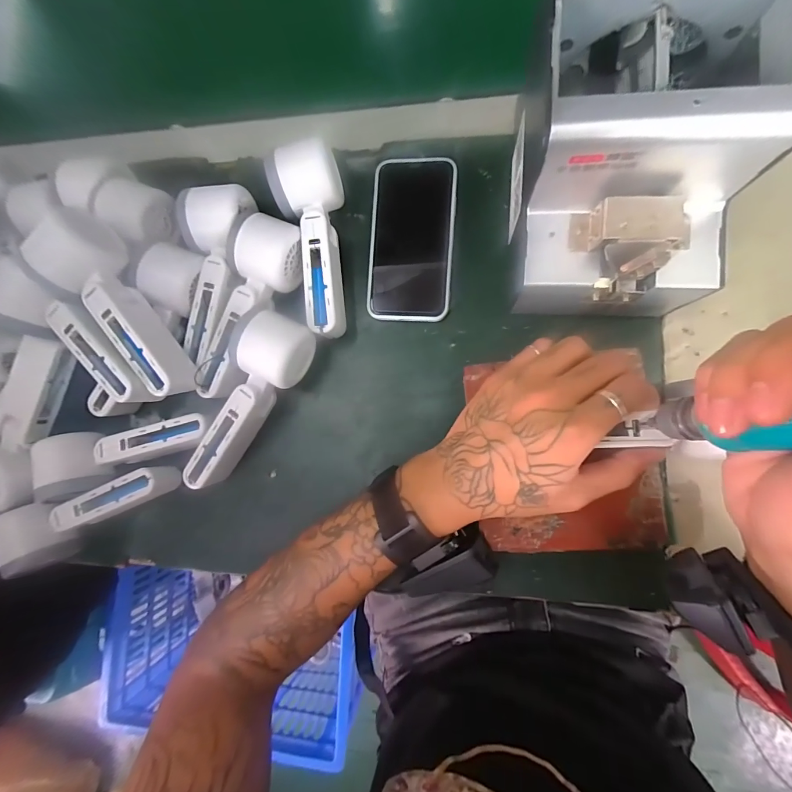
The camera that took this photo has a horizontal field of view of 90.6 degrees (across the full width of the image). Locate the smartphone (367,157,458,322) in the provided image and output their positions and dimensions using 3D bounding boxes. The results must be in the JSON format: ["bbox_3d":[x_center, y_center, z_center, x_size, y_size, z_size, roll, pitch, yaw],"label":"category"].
[{"bbox_3d":[0.015,-0.142,0.358,0.075,0.015,0.146,3,86,9],"label":"smartphone"}]

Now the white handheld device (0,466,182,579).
[{"bbox_3d":[-0.276,0.108,0.355,0.165,0.043,0.054,-23,82,6],"label":"white handheld device"}]

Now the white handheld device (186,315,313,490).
[{"bbox_3d":[-0.138,0.001,0.352,0.060,0.052,0.165,36,91,10],"label":"white handheld device"}]

